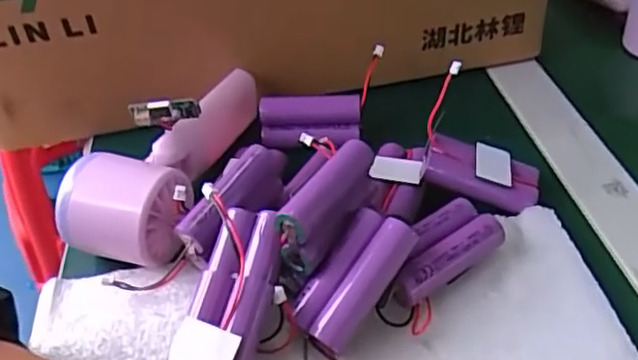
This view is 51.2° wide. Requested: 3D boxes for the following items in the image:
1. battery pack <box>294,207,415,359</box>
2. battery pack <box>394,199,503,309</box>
[{"bbox_3d":[0.016,0.046,0.312,0.031,0.018,0.066,28,79,33],"label":"battery pack"},{"bbox_3d":[0.060,0.037,0.336,0.067,0.023,0.031,-26,44,-27],"label":"battery pack"}]

